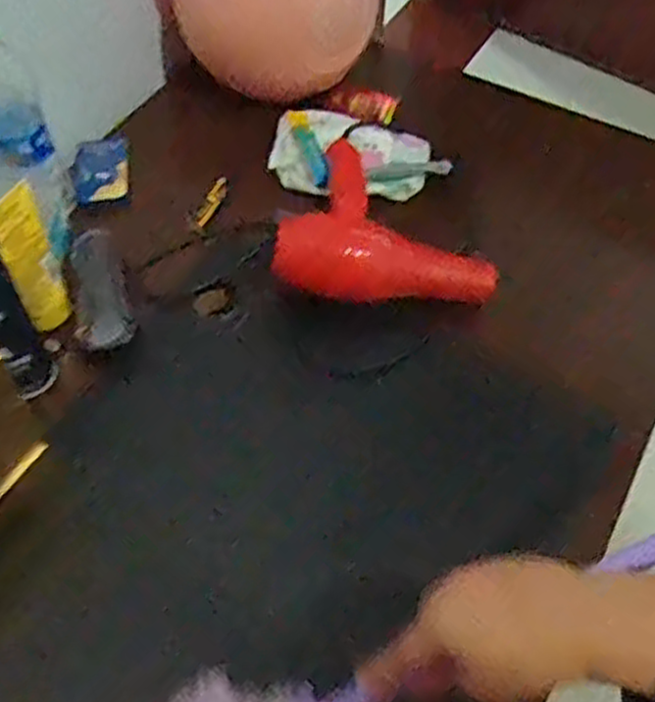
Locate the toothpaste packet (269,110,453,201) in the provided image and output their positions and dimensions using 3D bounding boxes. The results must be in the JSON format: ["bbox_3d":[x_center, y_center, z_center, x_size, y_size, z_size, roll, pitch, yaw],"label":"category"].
[{"bbox_3d":[0.034,-0.222,0.894,0.196,0.032,0.112,12,56,6],"label":"toothpaste packet"}]

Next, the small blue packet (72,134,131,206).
[{"bbox_3d":[-0.257,-0.207,0.890,0.060,0.017,0.104,-11,56,-10],"label":"small blue packet"}]

